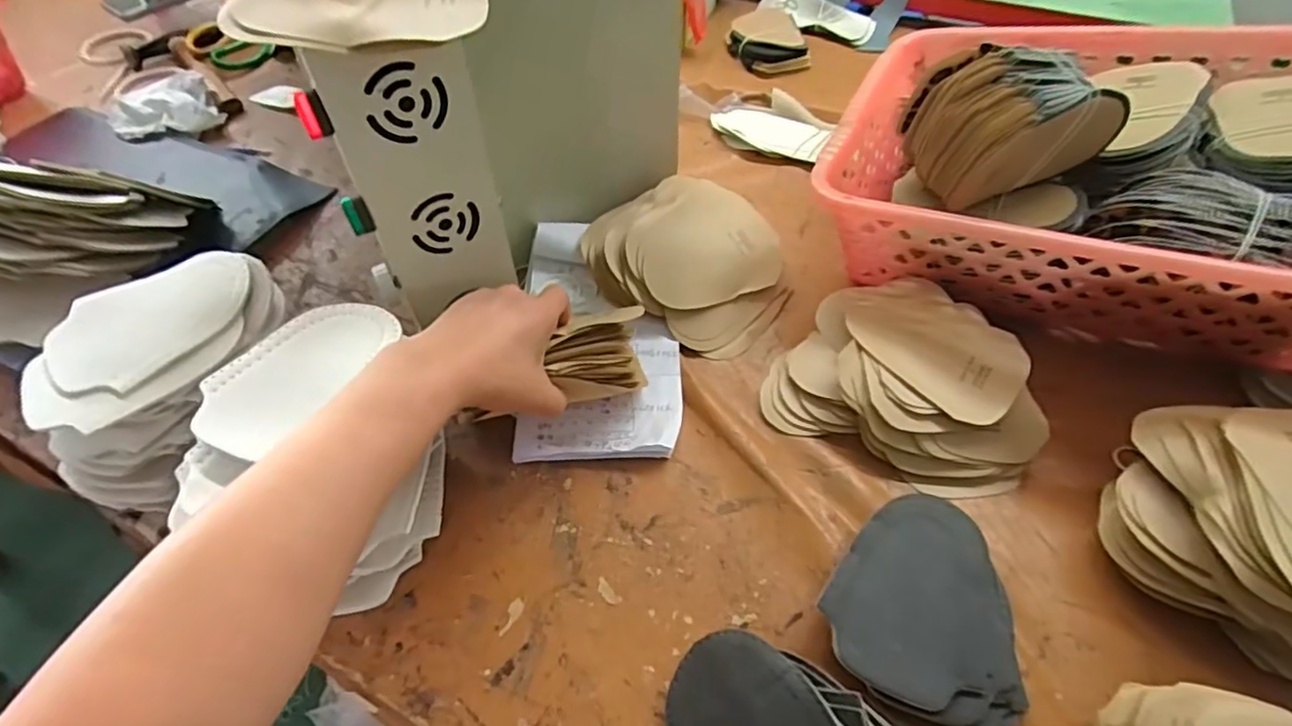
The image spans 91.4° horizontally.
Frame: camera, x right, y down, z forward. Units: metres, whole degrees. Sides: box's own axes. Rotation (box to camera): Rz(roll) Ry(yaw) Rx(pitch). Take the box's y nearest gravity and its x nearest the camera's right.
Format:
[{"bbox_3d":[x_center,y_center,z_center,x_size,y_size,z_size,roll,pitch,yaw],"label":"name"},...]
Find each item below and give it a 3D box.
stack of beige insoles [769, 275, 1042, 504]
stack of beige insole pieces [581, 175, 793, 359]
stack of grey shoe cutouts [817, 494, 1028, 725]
[{"bbox_3d":[0.216,0.009,0.511,0.203,0.045,0.167,25,56,19],"label":"stack of beige insoles"},{"bbox_3d":[0.046,-0.089,0.583,0.165,0.042,0.165,-29,87,-20],"label":"stack of beige insole pieces"},{"bbox_3d":[0.185,0.158,0.401,0.120,0.028,0.132,33,60,24],"label":"stack of grey shoe cutouts"}]

